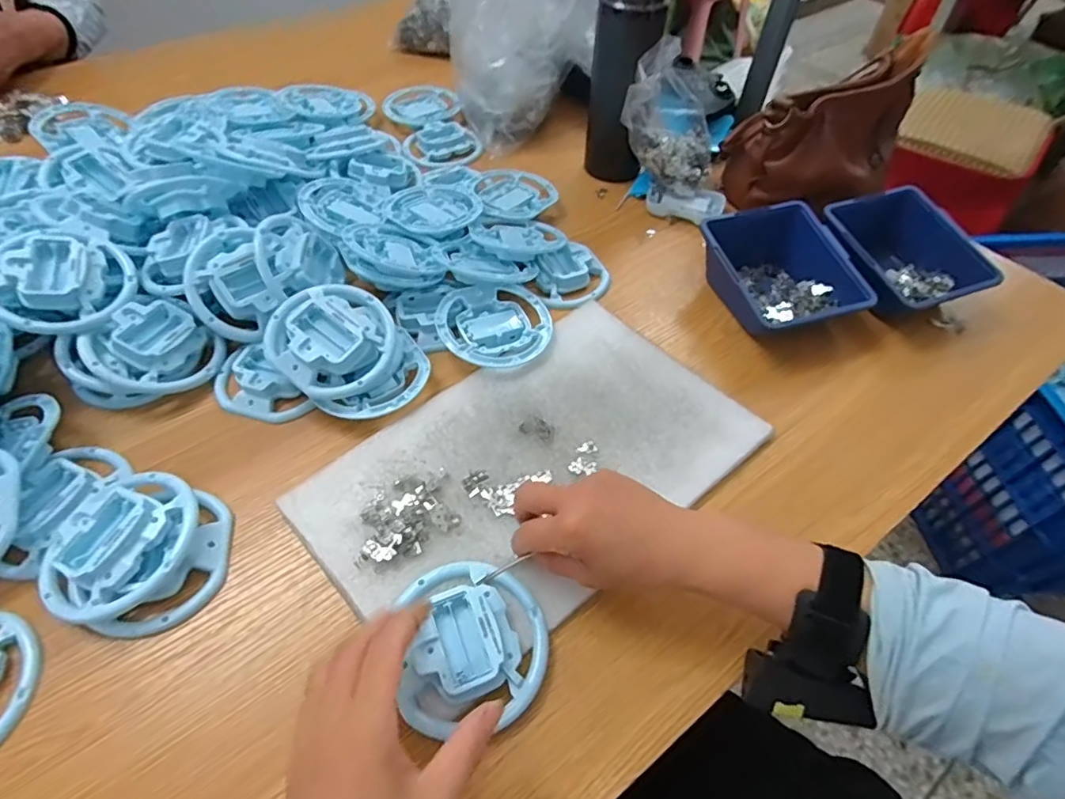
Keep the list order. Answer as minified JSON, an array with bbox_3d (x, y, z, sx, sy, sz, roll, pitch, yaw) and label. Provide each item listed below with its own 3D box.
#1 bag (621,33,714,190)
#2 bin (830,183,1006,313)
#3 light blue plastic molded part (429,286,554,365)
[{"bbox_3d":[0.163,-0.323,0.638,0.102,0.128,0.107,17,53,11],"label":"bag"},{"bbox_3d":[0.361,-0.140,0.570,0.129,0.072,0.142,-18,55,-16],"label":"bin"},{"bbox_3d":[-0.036,-0.066,0.523,0.106,0.022,0.094,-4,52,-6],"label":"light blue plastic molded part"}]

